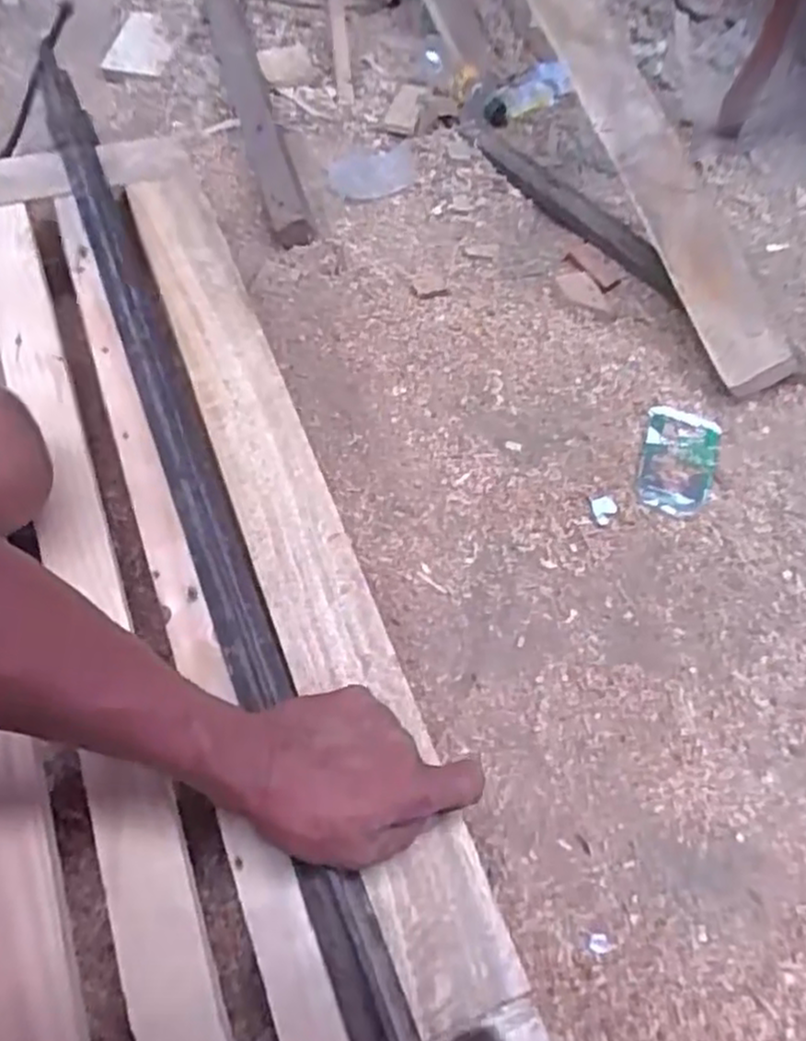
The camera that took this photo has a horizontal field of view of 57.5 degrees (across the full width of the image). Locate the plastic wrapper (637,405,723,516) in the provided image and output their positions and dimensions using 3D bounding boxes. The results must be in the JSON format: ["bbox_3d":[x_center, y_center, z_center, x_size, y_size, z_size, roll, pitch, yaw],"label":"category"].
[{"bbox_3d":[0.285,-0.064,0.760,0.073,0.008,0.134,18,61,11],"label":"plastic wrapper"}]

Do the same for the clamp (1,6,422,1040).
[{"bbox_3d":[-0.178,-0.047,0.600,0.071,0.051,1.063,-21,63,-11],"label":"clamp"}]

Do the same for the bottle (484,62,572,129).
[{"bbox_3d":[0.178,-0.628,1.076,0.136,0.046,0.054,-21,58,17],"label":"bottle"}]

